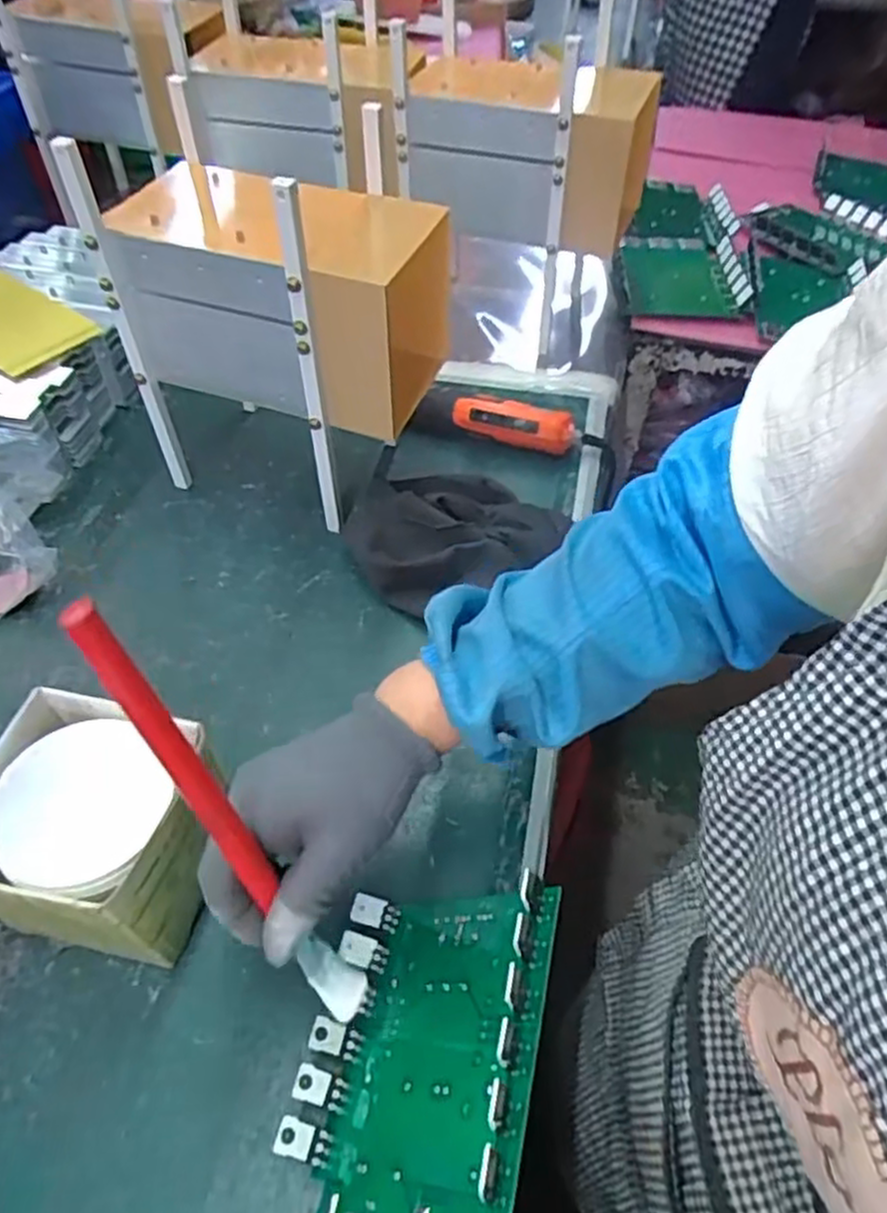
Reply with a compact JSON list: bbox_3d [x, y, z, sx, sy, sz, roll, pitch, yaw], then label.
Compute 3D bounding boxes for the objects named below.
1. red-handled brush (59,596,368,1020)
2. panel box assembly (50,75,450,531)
[{"bbox_3d":[-0.088,0.108,0.325,0.025,0.281,0.021,20,51,36],"label":"red-handled brush"},{"bbox_3d":[-0.125,-0.226,0.585,0.230,0.230,0.147,17,53,11],"label":"panel box assembly"}]

